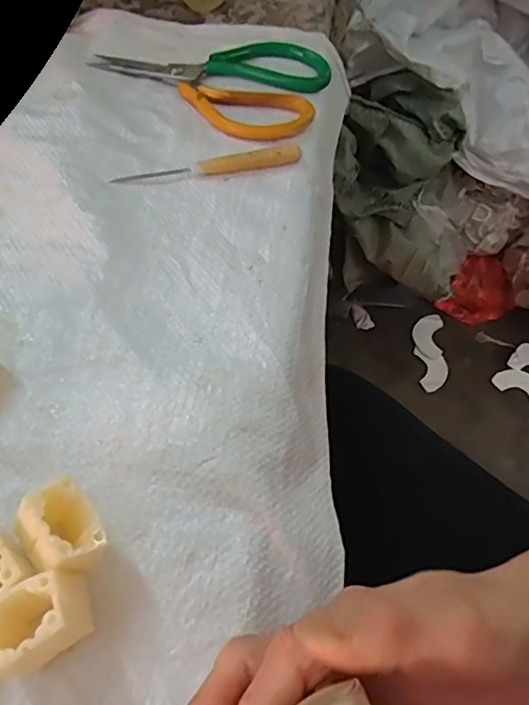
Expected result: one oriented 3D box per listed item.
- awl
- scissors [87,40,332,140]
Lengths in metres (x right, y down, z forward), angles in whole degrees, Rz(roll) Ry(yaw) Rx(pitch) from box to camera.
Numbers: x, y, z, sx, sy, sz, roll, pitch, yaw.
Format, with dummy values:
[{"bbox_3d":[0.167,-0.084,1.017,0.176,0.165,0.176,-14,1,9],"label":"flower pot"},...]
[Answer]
[{"bbox_3d":[-0.040,-0.134,0.385,0.131,0.011,0.012,-8,59,-4],"label":"awl"},{"bbox_3d":[-0.040,-0.229,0.444,0.185,0.011,0.109,23,62,14],"label":"scissors"}]

